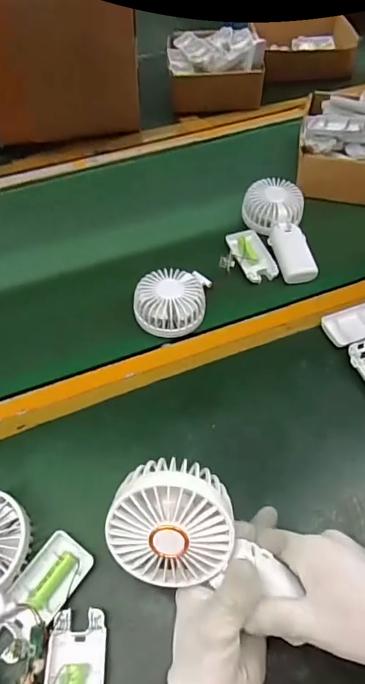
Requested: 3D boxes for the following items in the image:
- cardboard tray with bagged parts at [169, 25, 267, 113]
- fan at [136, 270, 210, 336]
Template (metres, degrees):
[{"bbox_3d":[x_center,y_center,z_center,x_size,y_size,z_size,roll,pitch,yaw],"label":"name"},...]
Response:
[{"bbox_3d":[0.064,-0.559,0.873,0.184,0.111,0.189,0,54,1],"label":"cardboard tray with bagged parts"},{"bbox_3d":[-0.014,-0.056,0.535,0.086,0.033,0.091,7,54,7],"label":"fan"}]

